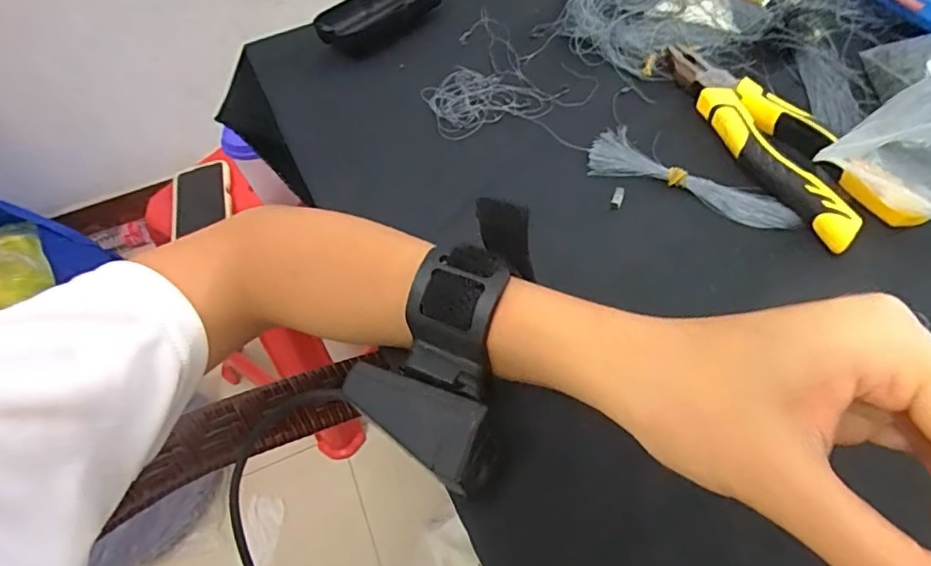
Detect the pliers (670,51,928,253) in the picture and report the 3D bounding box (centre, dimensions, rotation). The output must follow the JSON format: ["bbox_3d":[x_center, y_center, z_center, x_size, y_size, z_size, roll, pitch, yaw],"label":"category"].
[{"bbox_3d":[0.187,-0.093,0.333,0.066,0.017,0.190,-13,52,-4],"label":"pliers"}]

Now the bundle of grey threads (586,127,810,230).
[{"bbox_3d":[0.129,-0.059,0.323,0.122,0.006,0.039,33,62,27],"label":"bundle of grey threads"}]

